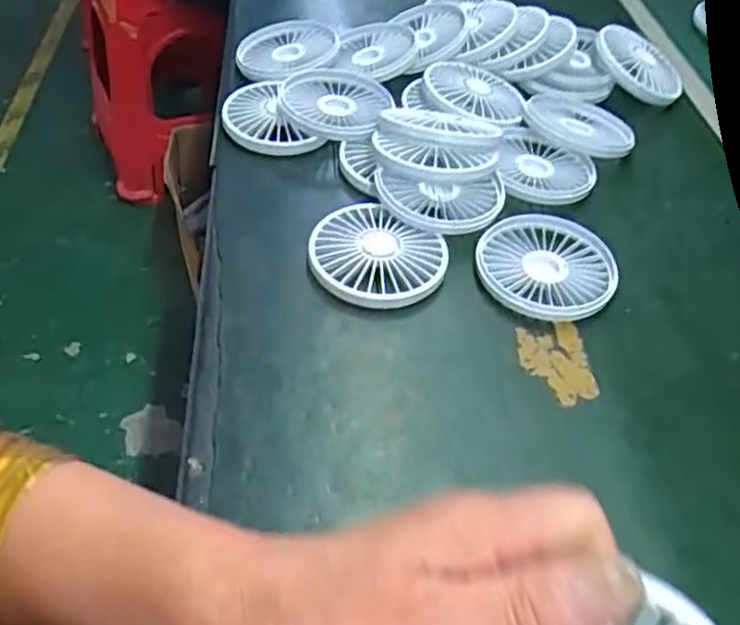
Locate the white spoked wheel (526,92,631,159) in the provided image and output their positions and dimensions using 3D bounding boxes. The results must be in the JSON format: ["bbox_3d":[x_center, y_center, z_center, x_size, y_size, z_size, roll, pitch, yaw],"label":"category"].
[{"bbox_3d":[0.170,-0.155,0.566,0.083,0.015,0.082,7,48,1],"label":"white spoked wheel"}]

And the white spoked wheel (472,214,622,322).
[{"bbox_3d":[0.119,-0.032,0.454,0.092,0.013,0.088,3,48,-3],"label":"white spoked wheel"}]

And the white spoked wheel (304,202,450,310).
[{"bbox_3d":[0.002,-0.035,0.443,0.085,0.014,0.081,3,48,-3],"label":"white spoked wheel"}]

